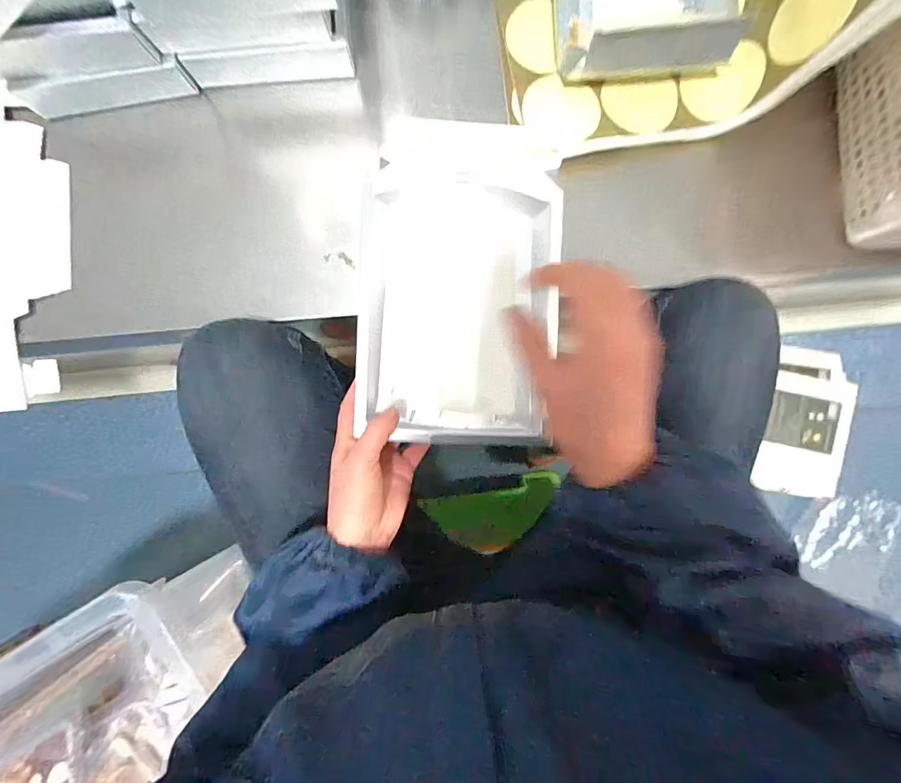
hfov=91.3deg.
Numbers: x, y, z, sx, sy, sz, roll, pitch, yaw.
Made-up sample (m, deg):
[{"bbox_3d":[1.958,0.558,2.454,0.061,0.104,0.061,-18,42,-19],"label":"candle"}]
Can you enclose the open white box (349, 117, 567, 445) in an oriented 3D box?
[{"bbox_3d":[0.007,-0.093,0.383,0.165,0.046,0.275,1,89,0],"label":"open white box"}]

